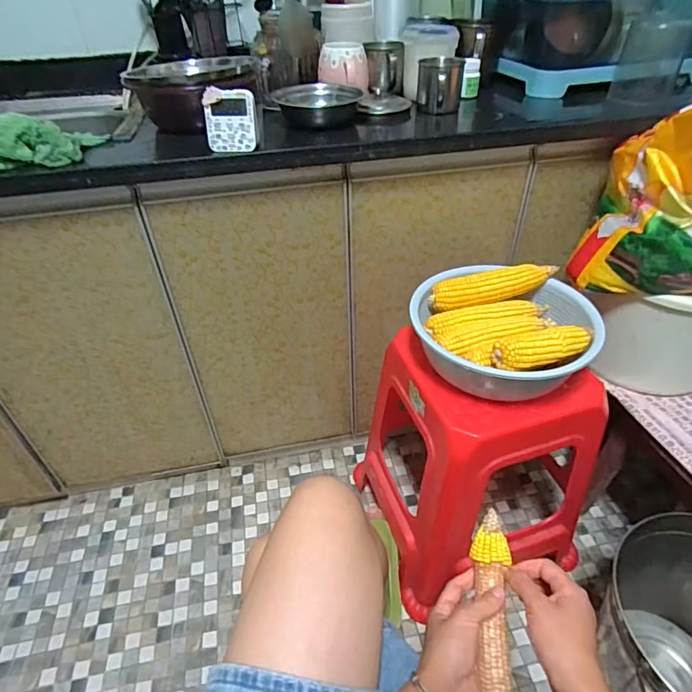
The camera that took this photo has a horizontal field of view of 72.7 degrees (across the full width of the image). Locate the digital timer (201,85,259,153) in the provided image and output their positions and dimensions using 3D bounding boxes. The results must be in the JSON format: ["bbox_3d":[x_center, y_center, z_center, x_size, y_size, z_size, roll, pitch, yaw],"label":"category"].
[{"bbox_3d":[-0.169,-0.333,0.696,0.075,0.084,0.018,-1,28,1],"label":"digital timer"}]

